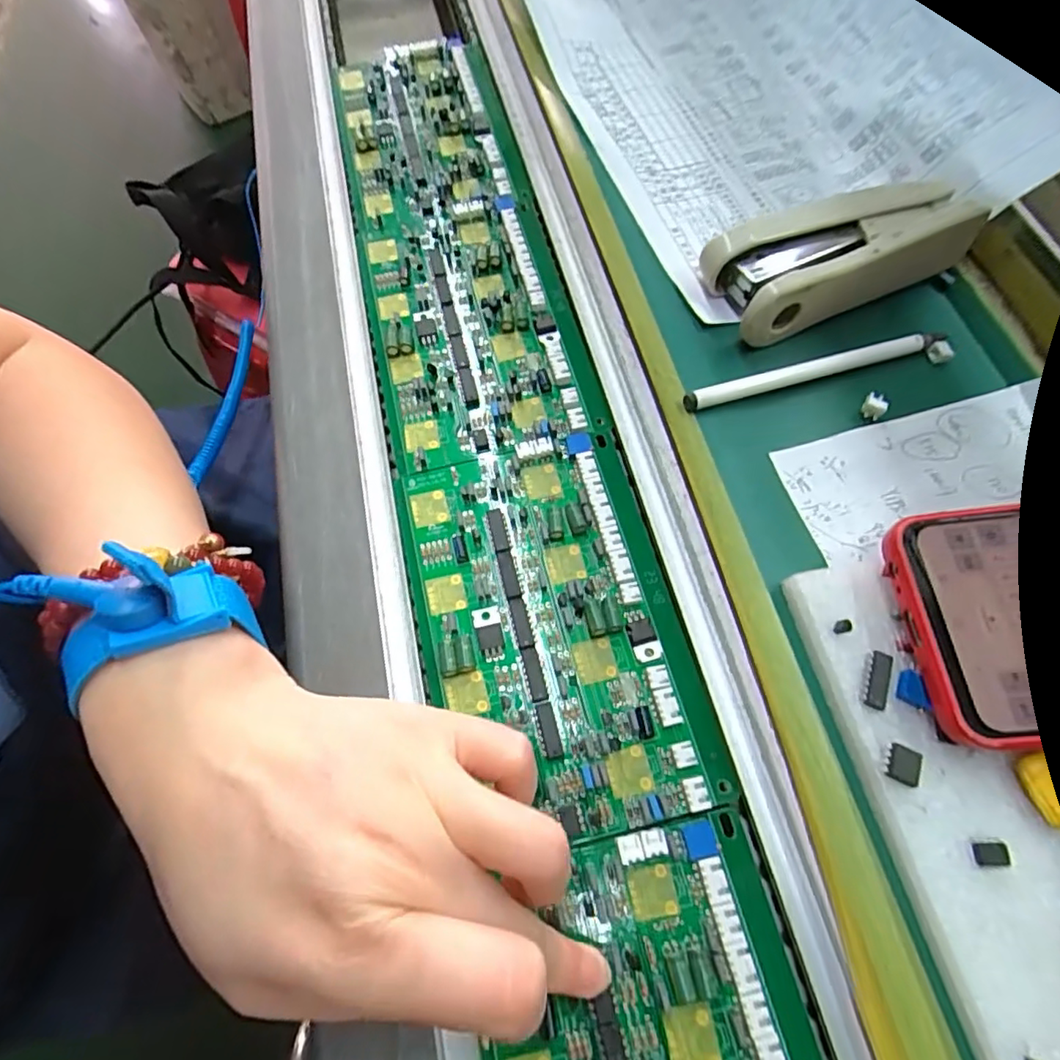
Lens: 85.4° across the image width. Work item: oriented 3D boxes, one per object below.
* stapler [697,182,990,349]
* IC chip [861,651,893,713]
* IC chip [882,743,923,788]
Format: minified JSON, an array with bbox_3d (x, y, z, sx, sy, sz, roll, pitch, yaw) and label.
[{"bbox_3d":[0.141,-0.125,0.260,0.112,0.029,0.048,-18,67,-6],"label":"stapler"},{"bbox_3d":[0.116,0.050,0.191,0.007,0.004,0.020,22,69,11],"label":"IC chip"},{"bbox_3d":[0.117,0.074,0.181,0.011,0.006,0.011,19,68,10],"label":"IC chip"}]

